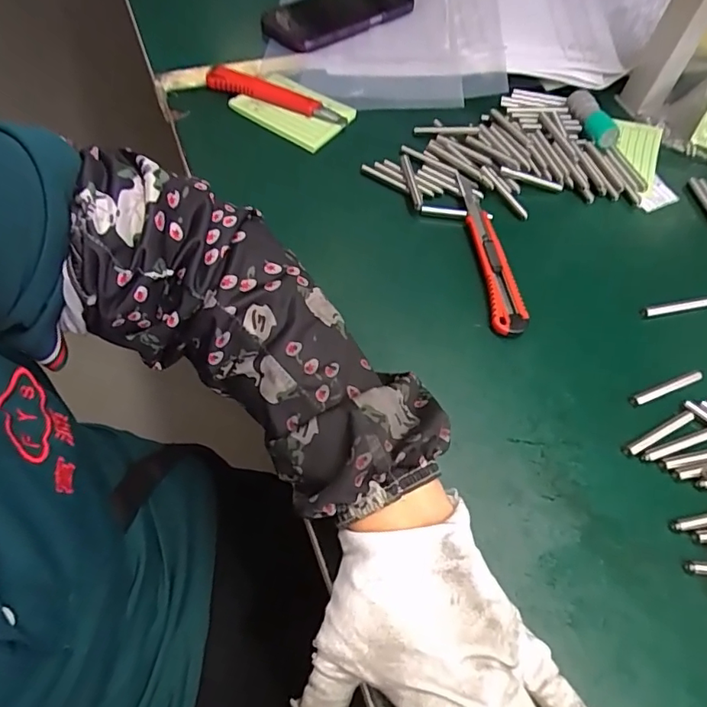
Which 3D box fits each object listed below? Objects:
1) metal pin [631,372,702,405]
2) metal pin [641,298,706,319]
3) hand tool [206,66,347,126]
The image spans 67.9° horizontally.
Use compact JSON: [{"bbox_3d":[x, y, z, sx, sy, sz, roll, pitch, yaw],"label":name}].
[{"bbox_3d":[0.215,0.023,0.358,0.056,0.004,0.006,-17,59,-14],"label":"metal pin"},{"bbox_3d":[0.245,-0.035,0.396,0.060,0.004,0.008,-10,58,-10],"label":"metal pin"},{"bbox_3d":[-0.071,-0.236,0.479,0.132,0.017,0.016,20,58,10],"label":"hand tool"}]

